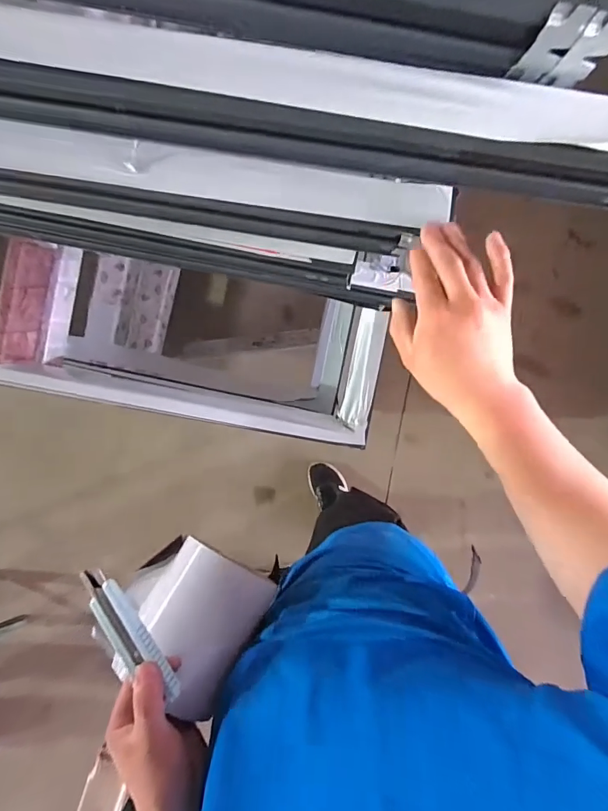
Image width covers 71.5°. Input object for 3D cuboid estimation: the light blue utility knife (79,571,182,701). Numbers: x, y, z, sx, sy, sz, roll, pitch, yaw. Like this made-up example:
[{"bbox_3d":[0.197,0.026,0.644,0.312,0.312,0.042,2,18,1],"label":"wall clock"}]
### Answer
[{"bbox_3d":[-0.164,0.213,0.392,0.038,0.024,0.134,-33,89,1],"label":"light blue utility knife"}]

